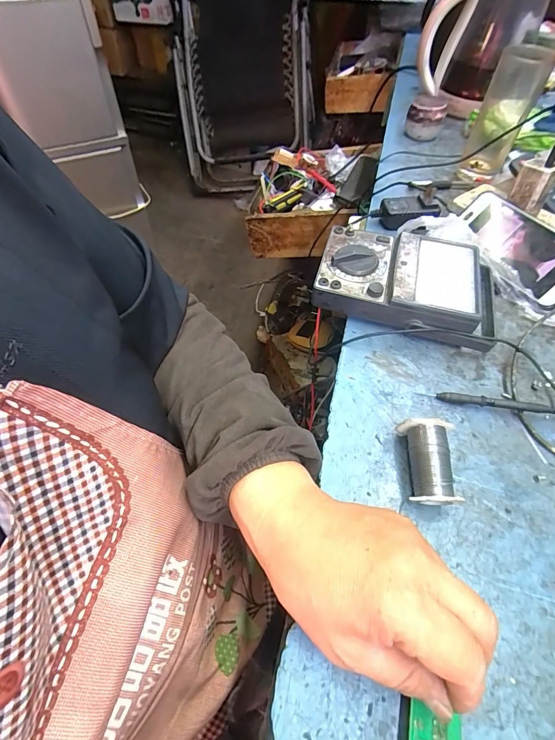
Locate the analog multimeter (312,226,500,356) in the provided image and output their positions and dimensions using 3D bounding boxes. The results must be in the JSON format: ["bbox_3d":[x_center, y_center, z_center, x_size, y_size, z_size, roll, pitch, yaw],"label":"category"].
[{"bbox_3d":[0.143,-0.095,0.398,0.194,0.047,0.122,15,56,8],"label":"analog multimeter"}]

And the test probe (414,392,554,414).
[{"bbox_3d":[0.192,0.029,0.336,0.116,0.018,0.008,10,56,5],"label":"test probe"}]

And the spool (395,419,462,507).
[{"bbox_3d":[0.119,0.073,0.290,0.037,0.039,0.061,3,55,0],"label":"spool"}]

